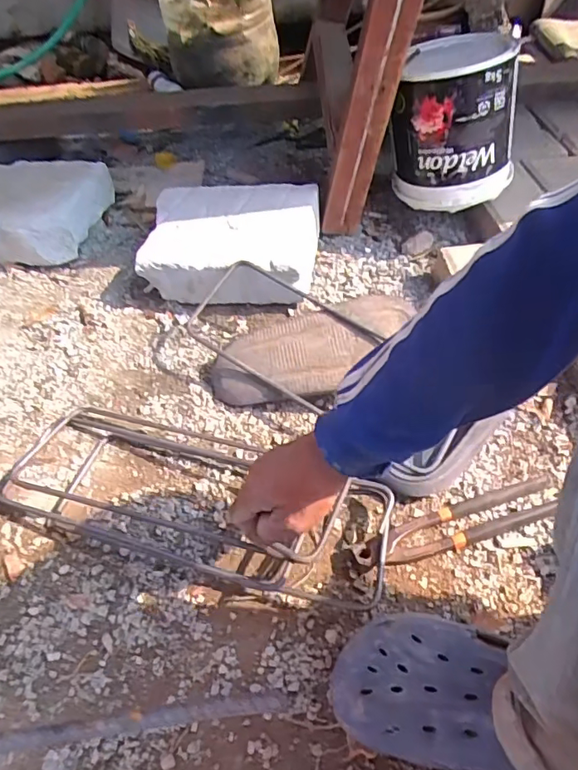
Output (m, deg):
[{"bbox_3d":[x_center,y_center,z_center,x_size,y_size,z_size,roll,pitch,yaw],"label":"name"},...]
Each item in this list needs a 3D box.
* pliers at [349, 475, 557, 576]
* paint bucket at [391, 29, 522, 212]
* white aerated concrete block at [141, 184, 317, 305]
[{"bbox_3d":[0.172,0.143,0.543,0.231,0.018,0.047,-14,50,-11],"label":"pliers"},{"bbox_3d":[0.247,-0.401,0.794,0.181,0.183,0.193,6,49,6],"label":"paint bucket"},{"bbox_3d":[-0.082,-0.207,0.784,0.236,0.097,0.189,6,49,6],"label":"white aerated concrete block"}]

